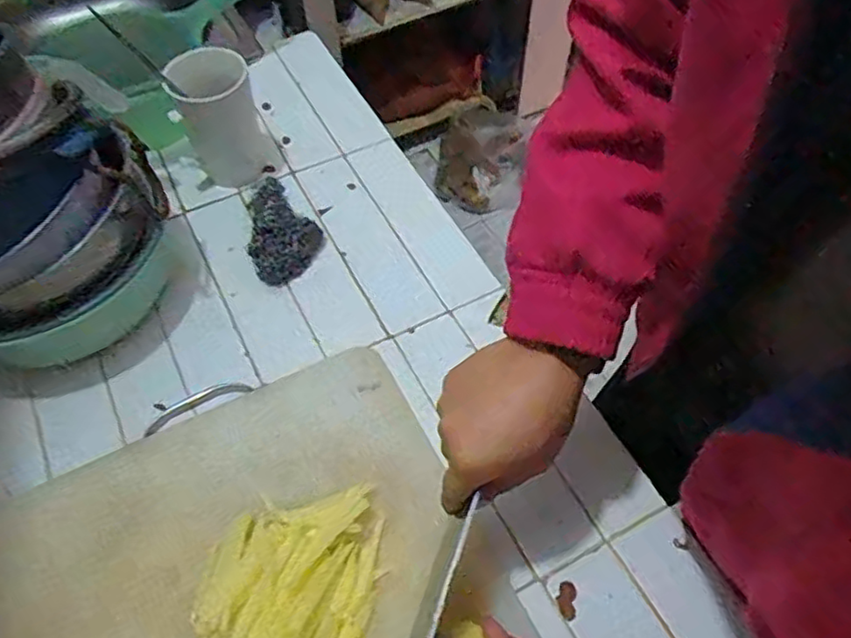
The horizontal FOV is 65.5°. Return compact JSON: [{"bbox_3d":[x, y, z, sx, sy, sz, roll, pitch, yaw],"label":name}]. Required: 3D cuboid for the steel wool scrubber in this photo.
[{"bbox_3d":[-0.148,-0.093,0.659,0.071,0.030,0.117,-24,60,-16],"label":"steel wool scrubber"}]

